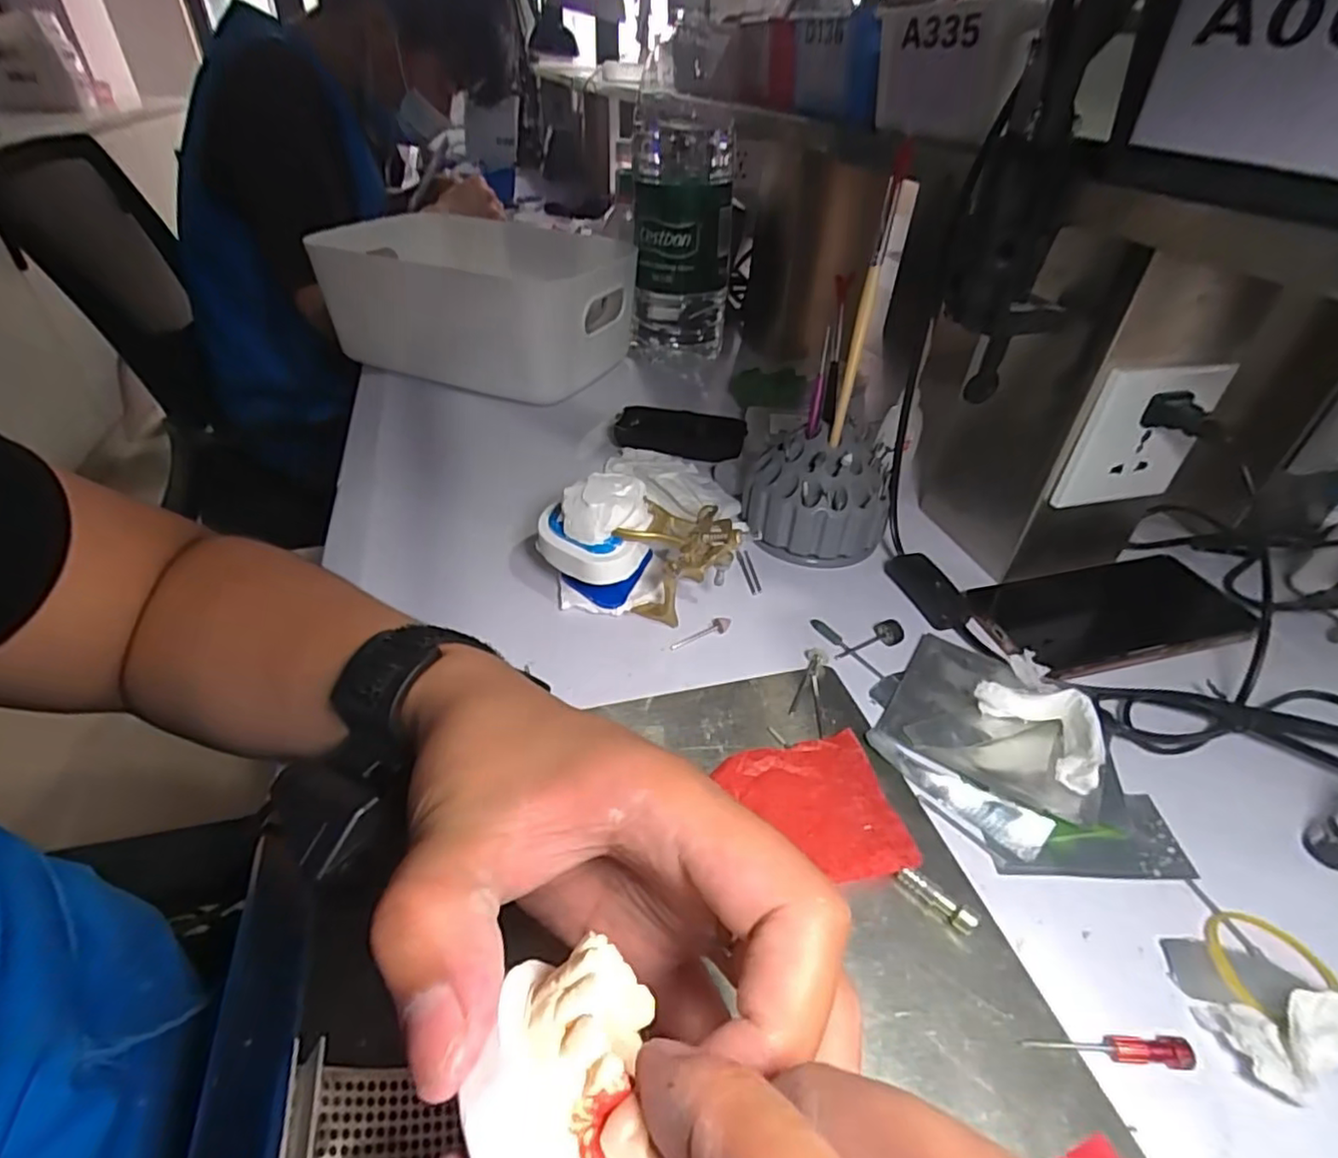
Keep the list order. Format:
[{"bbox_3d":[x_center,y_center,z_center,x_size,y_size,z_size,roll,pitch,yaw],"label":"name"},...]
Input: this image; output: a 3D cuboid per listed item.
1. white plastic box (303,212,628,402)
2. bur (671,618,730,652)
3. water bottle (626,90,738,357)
[{"bbox_3d":[-0.196,-0.288,0.674,0.308,0.117,0.183,19,42,19],"label":"white plastic box"},{"bbox_3d":[0.019,0.033,0.389,0.040,0.008,0.006,-23,44,-8],"label":"bur"},{"bbox_3d":[0.012,-0.362,0.686,0.103,0.219,0.120,3,39,0],"label":"water bottle"}]

